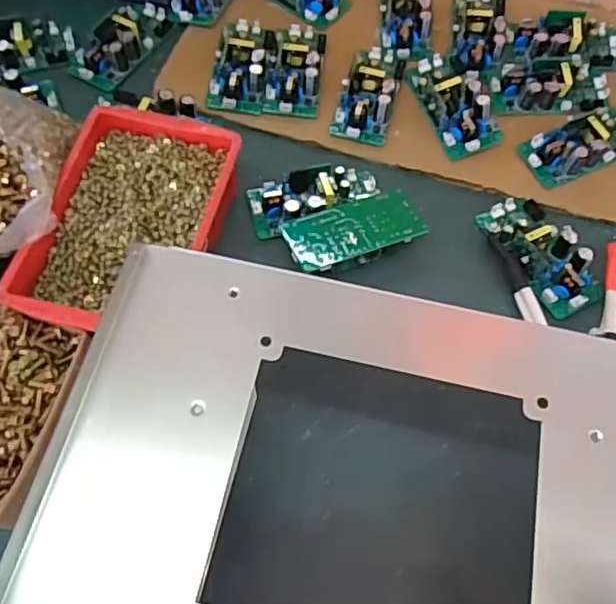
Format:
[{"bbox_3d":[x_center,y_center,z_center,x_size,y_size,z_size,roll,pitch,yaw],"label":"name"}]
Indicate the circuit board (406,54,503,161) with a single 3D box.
[{"bbox_3d":[0.144,-0.200,0.580,0.061,0.033,0.119,-18,68,-10],"label":"circuit board"}]

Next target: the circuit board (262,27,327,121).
[{"bbox_3d":[-0.011,-0.240,0.596,0.052,0.028,0.112,6,66,0],"label":"circuit board"}]

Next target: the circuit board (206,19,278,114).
[{"bbox_3d":[-0.064,-0.242,0.596,0.055,0.027,0.116,7,66,1],"label":"circuit board"}]

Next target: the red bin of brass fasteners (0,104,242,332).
[{"bbox_3d":[-0.138,-0.065,0.494,0.132,0.060,0.205,11,66,3],"label":"red bin of brass fasteners"}]

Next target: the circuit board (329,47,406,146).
[{"bbox_3d":[0.062,-0.214,0.586,0.052,0.031,0.117,14,66,4],"label":"circuit board"}]

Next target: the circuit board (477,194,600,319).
[{"bbox_3d":[0.201,-0.045,0.515,0.056,0.028,0.116,-21,68,-11],"label":"circuit board"}]

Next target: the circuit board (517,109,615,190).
[{"bbox_3d":[0.263,-0.152,0.566,0.116,0.026,0.050,-21,68,-11],"label":"circuit board"}]

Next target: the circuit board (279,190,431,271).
[{"bbox_3d":[0.039,-0.058,0.515,0.114,0.029,0.054,-19,68,-10],"label":"circuit board"}]

